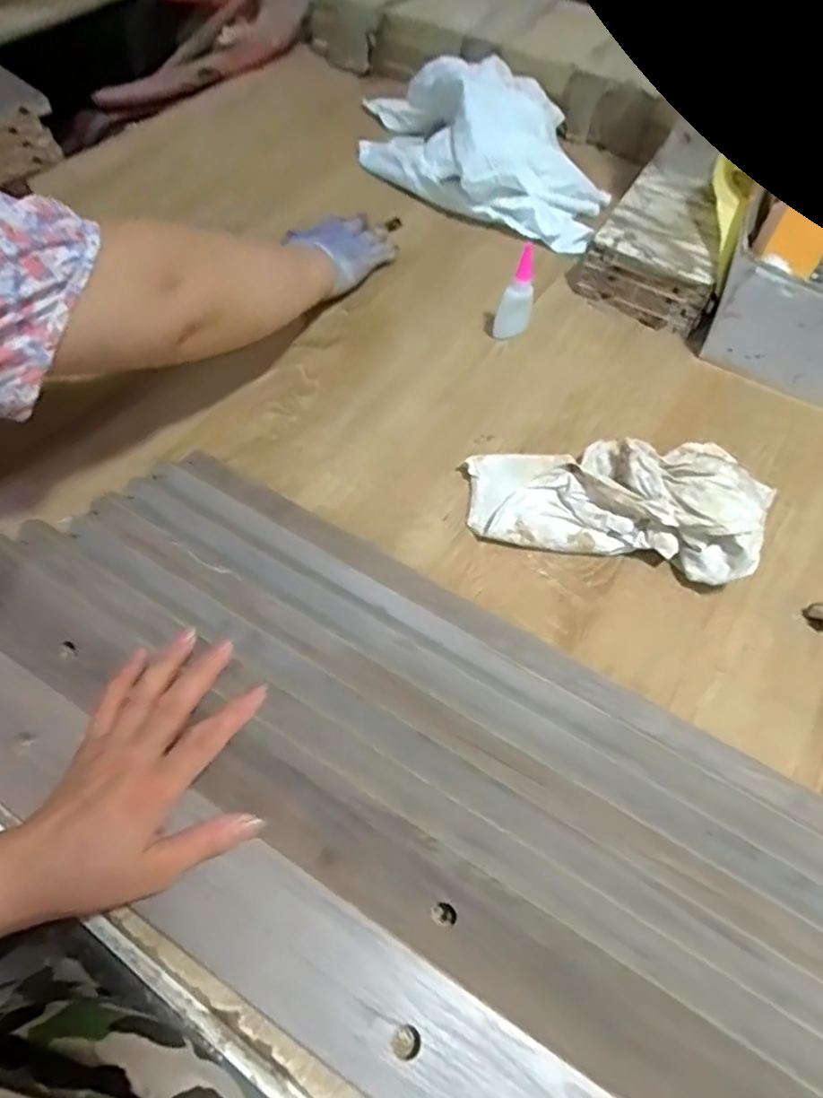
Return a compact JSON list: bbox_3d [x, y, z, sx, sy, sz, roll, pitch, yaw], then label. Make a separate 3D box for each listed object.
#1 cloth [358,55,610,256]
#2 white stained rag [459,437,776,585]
[{"bbox_3d":[0.088,-0.504,0.799,0.300,0.111,0.240,11,57,3],"label":"cloth"},{"bbox_3d":[0.186,-0.039,0.540,0.270,0.058,0.134,3,57,-2],"label":"white stained rag"}]

